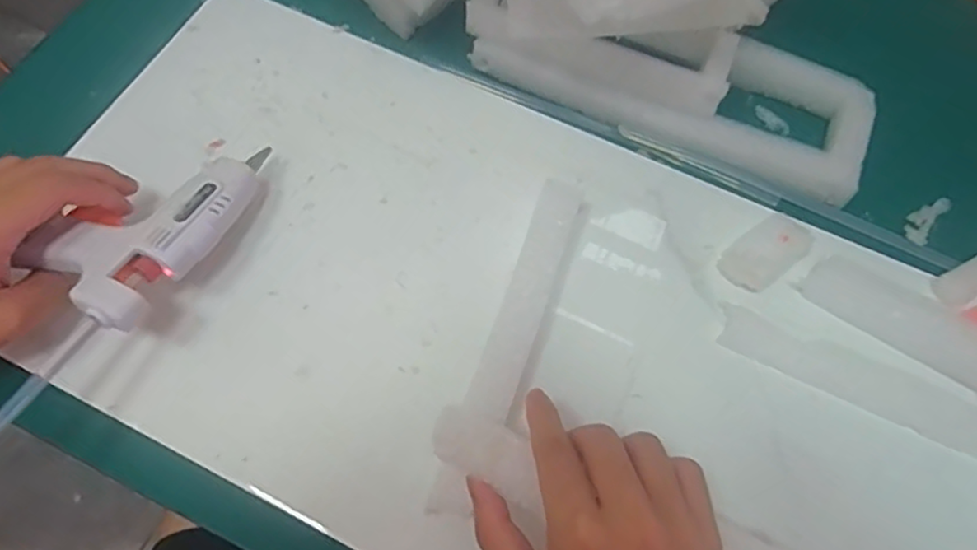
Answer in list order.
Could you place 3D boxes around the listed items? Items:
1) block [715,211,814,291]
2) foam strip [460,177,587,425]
[{"bbox_3d":[0.173,-0.014,0.405,0.054,0.017,0.033,-34,71,-16],"label":"block"},{"bbox_3d":[0.024,0.013,0.386,0.026,0.022,0.149,19,68,7],"label":"foam strip"}]

